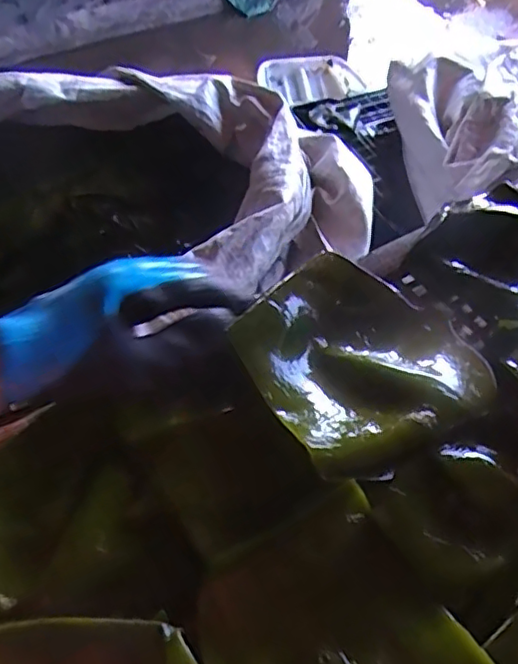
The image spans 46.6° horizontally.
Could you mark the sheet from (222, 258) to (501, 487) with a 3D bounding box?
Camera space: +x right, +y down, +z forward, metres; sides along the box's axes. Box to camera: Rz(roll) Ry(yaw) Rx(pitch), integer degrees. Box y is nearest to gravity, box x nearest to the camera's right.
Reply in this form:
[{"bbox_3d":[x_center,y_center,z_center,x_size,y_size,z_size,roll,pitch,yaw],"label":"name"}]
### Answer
[{"bbox_3d":[0.076,0.016,0.478,0.165,0.047,0.182,-28,63,-14],"label":"sheet"}]

